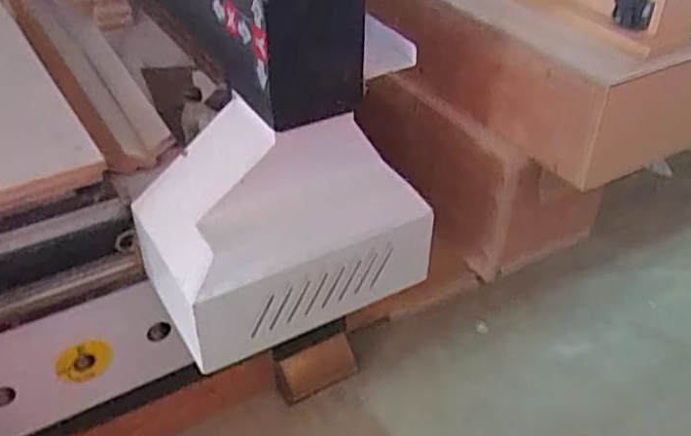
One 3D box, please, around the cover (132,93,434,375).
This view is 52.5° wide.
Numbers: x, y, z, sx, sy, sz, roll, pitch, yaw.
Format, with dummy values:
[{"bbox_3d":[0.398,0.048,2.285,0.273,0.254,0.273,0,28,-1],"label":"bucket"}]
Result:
[{"bbox_3d":[-0.107,-0.008,1.109,0.398,0.280,0.272,-19,42,-23],"label":"cover"}]

